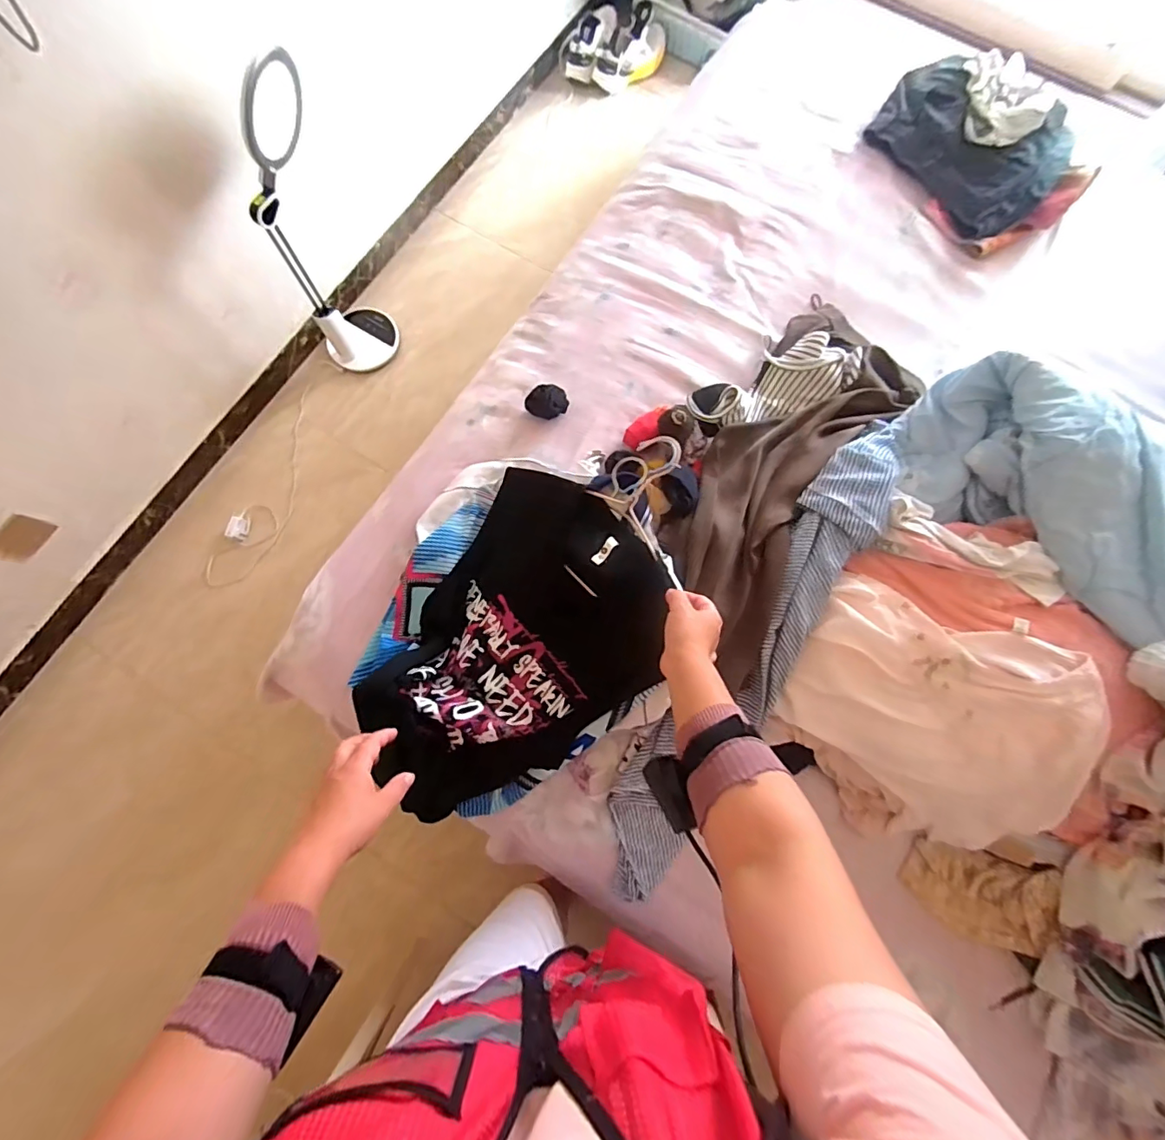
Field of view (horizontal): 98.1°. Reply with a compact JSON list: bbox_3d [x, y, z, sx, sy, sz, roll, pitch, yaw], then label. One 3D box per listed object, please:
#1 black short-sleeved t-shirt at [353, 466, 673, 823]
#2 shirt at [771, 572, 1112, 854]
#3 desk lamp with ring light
[{"bbox_3d":[-0.084,0.118,0.739,0.344,0.108,0.484,31,79,6],"label":"black short-sleeved t-shirt"},{"bbox_3d":[0.491,0.204,0.717,0.380,0.050,0.306,27,108,9],"label":"shirt"},{"bbox_3d":[-0.627,-0.777,1.192,0.241,0.620,0.239,-24,79,-6],"label":"desk lamp with ring light"}]

